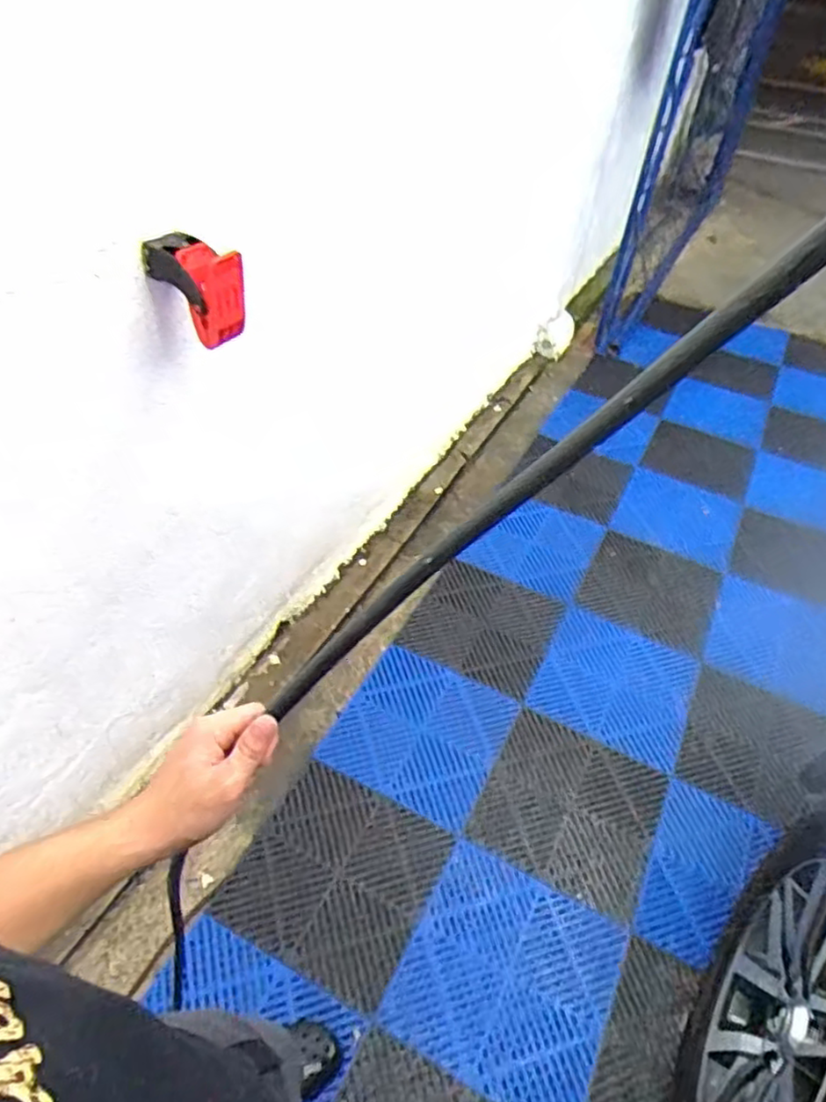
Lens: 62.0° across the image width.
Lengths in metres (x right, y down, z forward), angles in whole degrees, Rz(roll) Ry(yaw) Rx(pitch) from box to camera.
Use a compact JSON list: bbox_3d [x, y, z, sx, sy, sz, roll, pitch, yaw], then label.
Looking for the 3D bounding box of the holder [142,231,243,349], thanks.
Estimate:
[{"bbox_3d":[-0.324,-0.387,1.038,0.139,0.141,0.103,-7,47,-12],"label":"holder"}]

